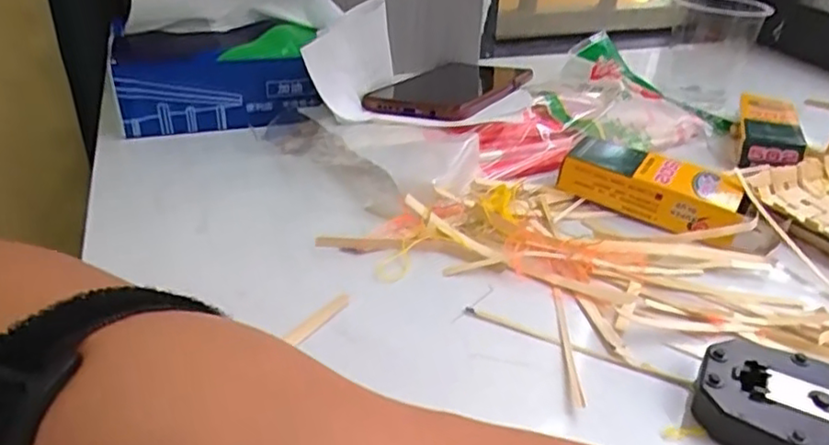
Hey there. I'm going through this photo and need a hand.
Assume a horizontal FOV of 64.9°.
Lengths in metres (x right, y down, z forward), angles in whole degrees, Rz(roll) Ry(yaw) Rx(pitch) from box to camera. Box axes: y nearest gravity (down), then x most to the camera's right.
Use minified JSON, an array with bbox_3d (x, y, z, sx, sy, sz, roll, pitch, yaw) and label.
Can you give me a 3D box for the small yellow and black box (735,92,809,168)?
[{"bbox_3d":[0.248,-0.064,0.457,0.038,0.021,0.089,14,34,19],"label":"small yellow and black box"}]

